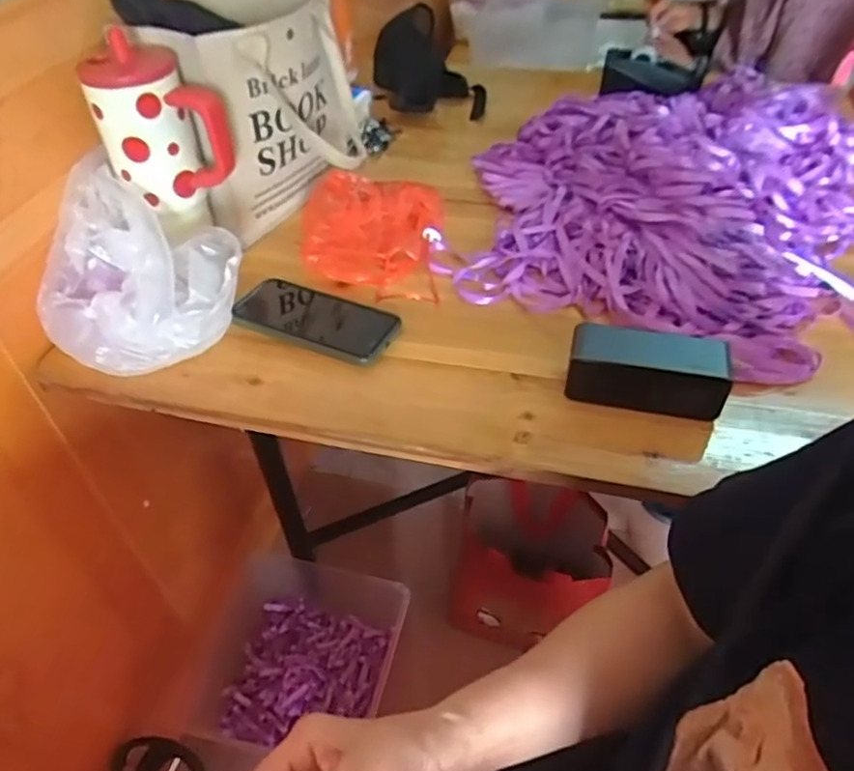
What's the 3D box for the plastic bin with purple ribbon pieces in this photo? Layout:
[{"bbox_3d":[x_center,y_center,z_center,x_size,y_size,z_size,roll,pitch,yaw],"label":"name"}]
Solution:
[{"bbox_3d":[-0.206,0.445,1.058,0.293,0.132,0.276,9,47,10],"label":"plastic bin with purple ribbon pieces"}]

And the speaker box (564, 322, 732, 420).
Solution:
[{"bbox_3d":[0.186,-0.012,0.552,0.125,0.056,0.048,11,47,12],"label":"speaker box"}]

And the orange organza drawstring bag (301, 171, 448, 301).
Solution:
[{"bbox_3d":[-0.062,-0.182,0.730,0.152,0.046,0.176,2,46,4],"label":"orange organza drawstring bag"}]

